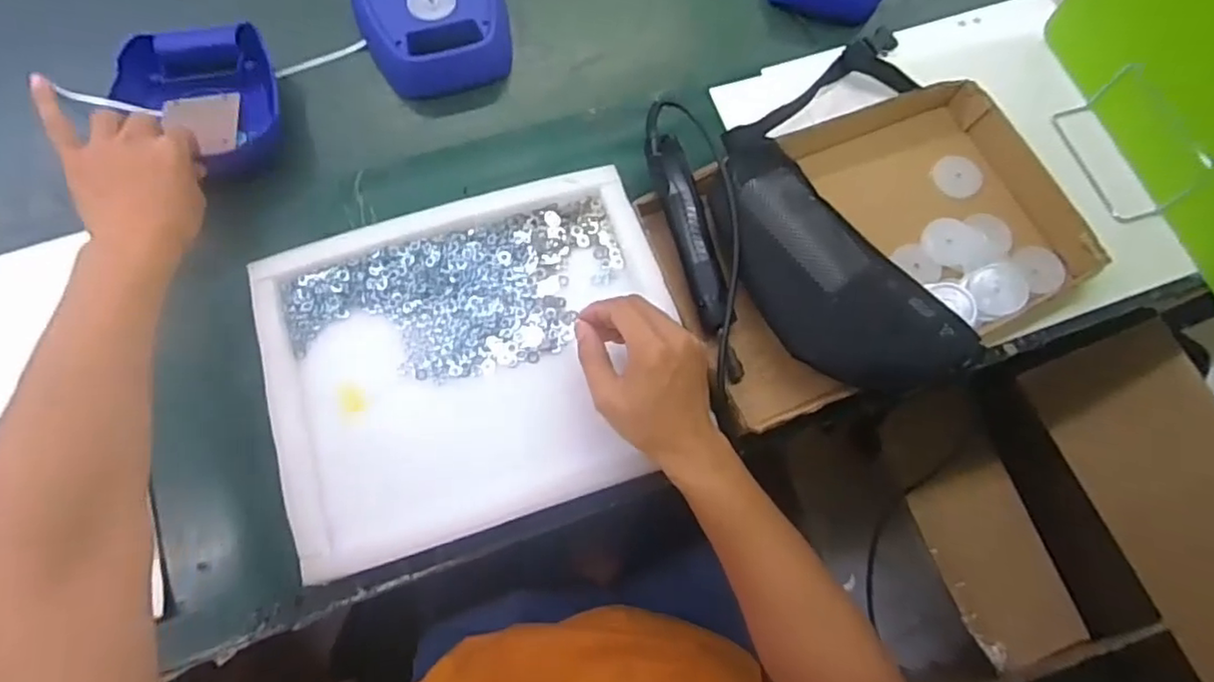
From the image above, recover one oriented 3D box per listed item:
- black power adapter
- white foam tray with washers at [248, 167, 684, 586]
[{"bbox_3d":[0.082,-0.107,0.602,0.037,0.030,0.194,-14,72,-7],"label":"black power adapter"},{"bbox_3d":[-0.113,0.015,0.570,0.352,0.042,0.290,-16,72,-8],"label":"white foam tray with washers"}]

